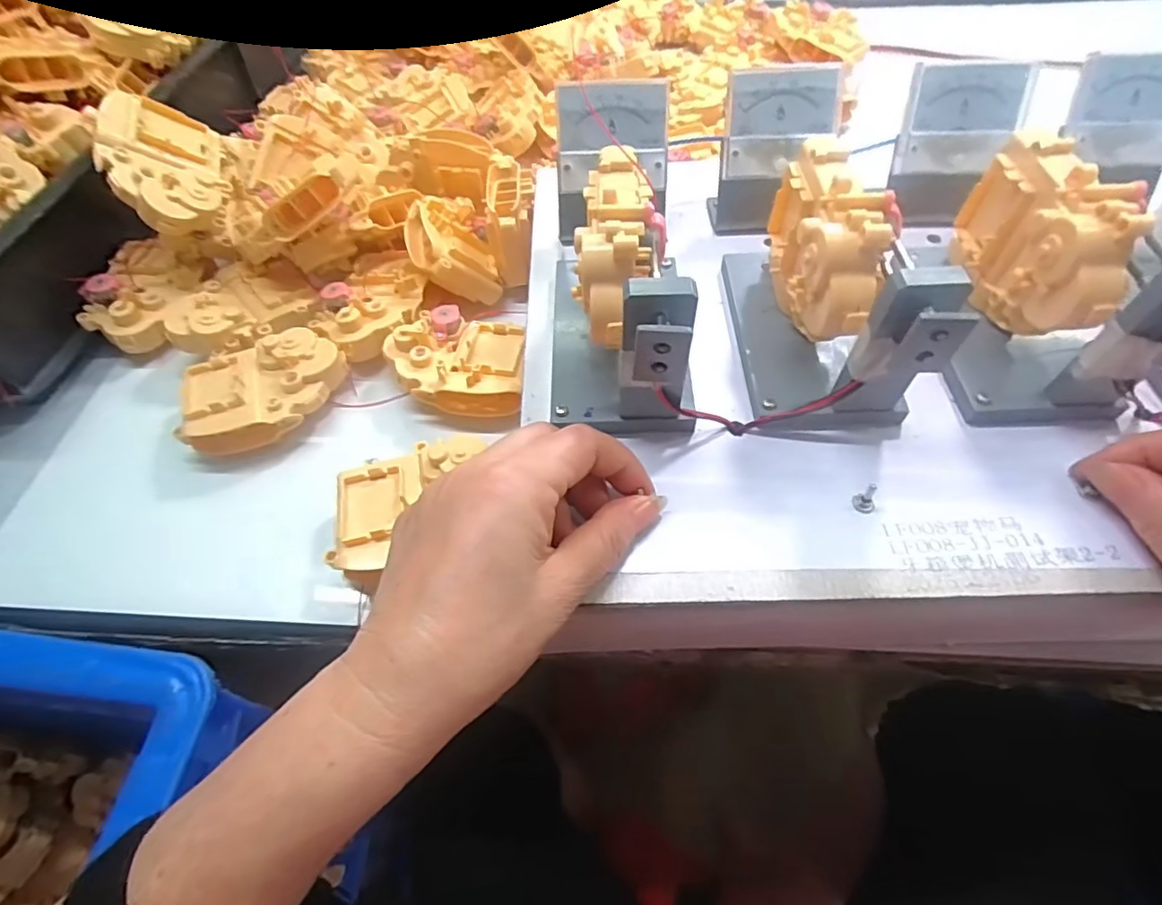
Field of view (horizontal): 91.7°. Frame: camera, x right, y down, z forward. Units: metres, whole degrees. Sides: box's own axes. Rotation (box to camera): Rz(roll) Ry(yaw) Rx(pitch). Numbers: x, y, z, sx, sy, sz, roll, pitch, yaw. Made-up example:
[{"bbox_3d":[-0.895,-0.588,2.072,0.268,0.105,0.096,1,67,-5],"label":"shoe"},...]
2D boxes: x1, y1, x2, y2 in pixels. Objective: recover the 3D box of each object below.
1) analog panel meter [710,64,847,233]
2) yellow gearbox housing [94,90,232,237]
[{"bbox_3d":[0.114,-0.173,0.333,0.064,0.076,0.048,1,56,4],"label":"analog panel meter"},{"bbox_3d":[-0.281,-0.190,0.379,0.066,0.030,0.092,2,66,-39],"label":"yellow gearbox housing"}]

